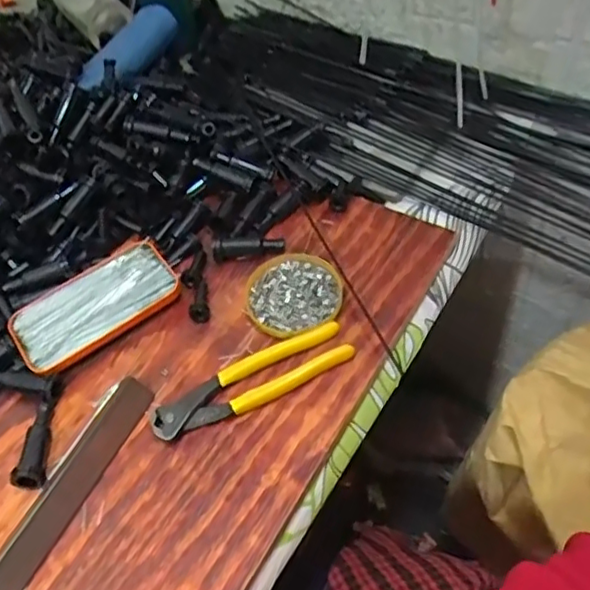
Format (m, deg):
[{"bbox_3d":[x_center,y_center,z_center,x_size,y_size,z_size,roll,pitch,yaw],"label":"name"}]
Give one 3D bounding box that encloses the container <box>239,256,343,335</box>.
[{"bbox_3d":[-0.003,-0.003,0.550,0.082,0.013,0.081,-4,53,5],"label":"container"}]

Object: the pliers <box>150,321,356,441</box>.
[{"bbox_3d":[-0.035,0.069,0.503,0.164,0.019,0.037,-23,53,-10],"label":"pliers"}]

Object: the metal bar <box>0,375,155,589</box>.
[{"bbox_3d":[-0.187,0.172,0.446,0.029,0.008,0.264,19,58,21],"label":"metal bar"}]

